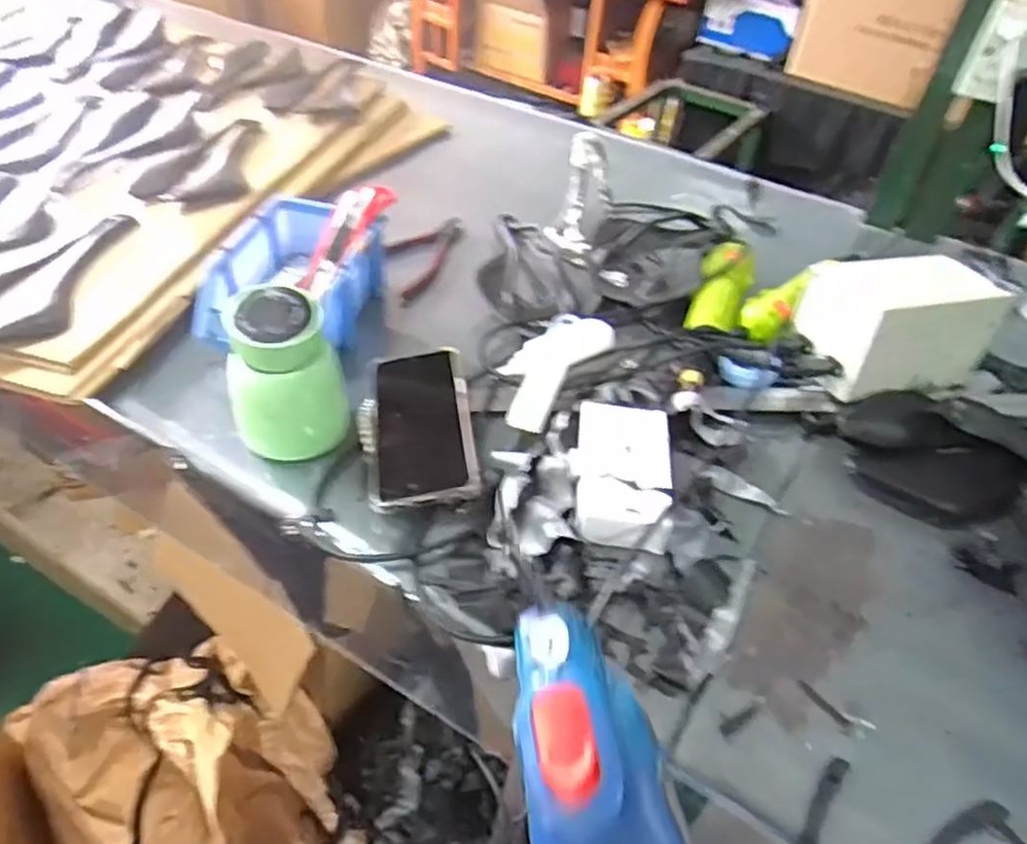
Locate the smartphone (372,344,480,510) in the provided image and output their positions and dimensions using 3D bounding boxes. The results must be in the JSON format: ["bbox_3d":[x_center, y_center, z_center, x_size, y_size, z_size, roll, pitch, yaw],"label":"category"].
[{"bbox_3d":[-0.073,-0.004,0.558,0.076,0.010,0.158,-3,45,-9],"label":"smartphone"}]

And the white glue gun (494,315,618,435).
[{"bbox_3d":[0.029,-0.051,0.612,0.067,0.028,0.138,28,48,21],"label":"white glue gun"}]

